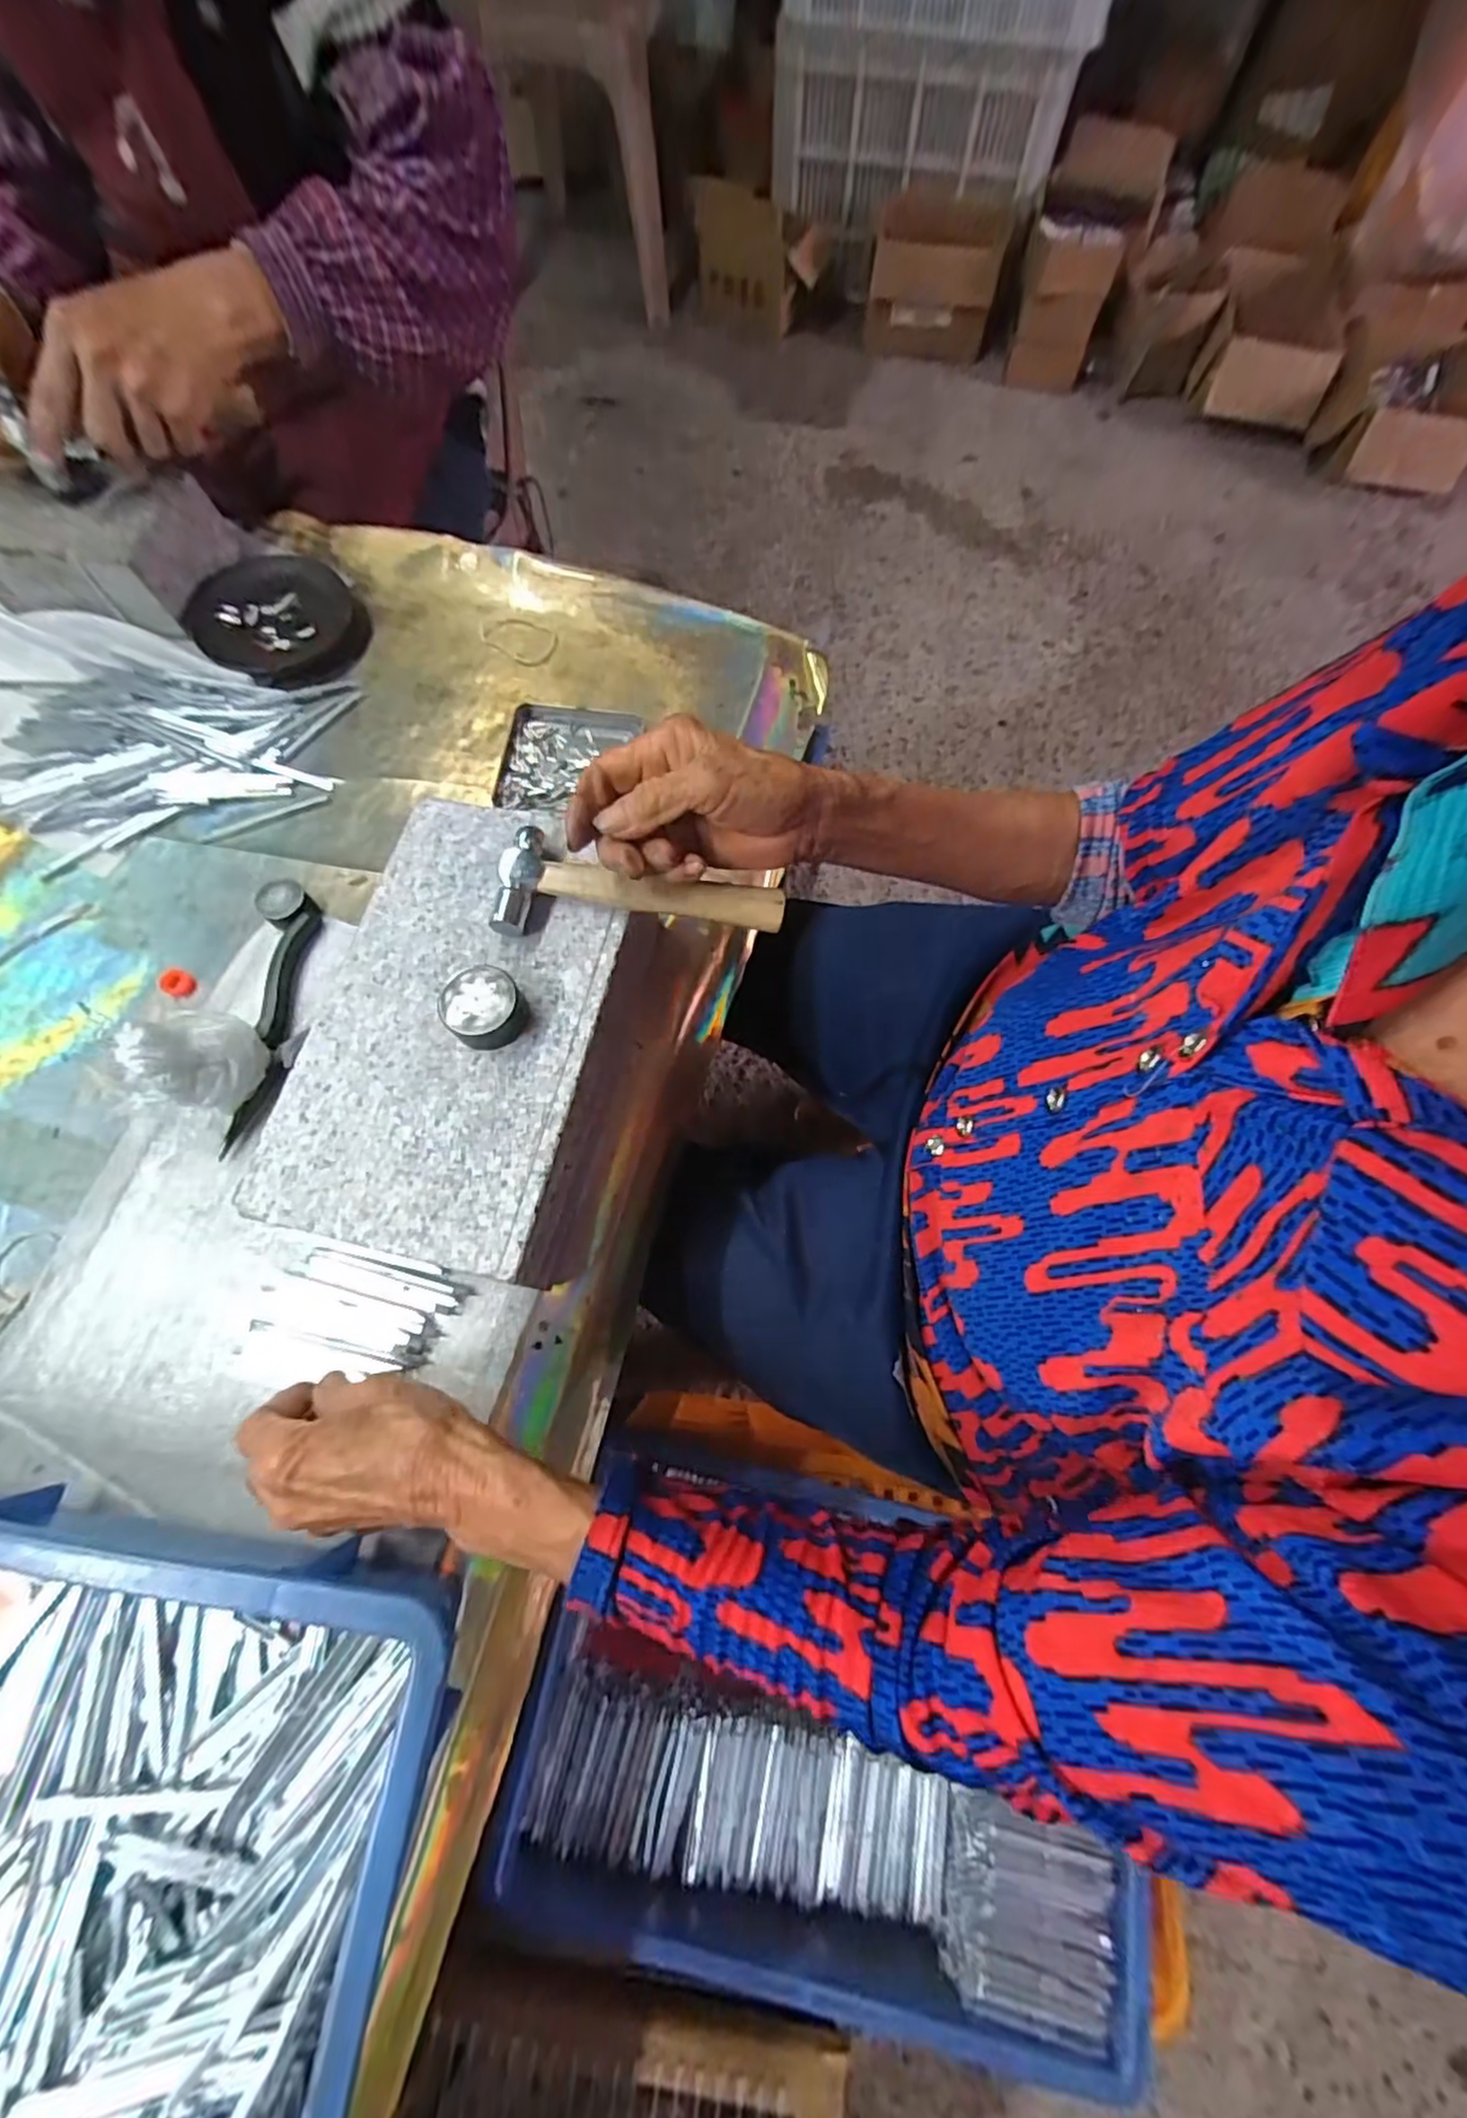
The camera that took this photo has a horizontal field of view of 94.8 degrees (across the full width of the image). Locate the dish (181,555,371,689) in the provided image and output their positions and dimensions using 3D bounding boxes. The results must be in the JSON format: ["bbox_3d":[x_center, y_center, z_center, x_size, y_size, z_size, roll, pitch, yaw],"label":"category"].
[{"bbox_3d":[-0.362,-0.350,0.538,0.118,0.019,0.137,-41,73,-14],"label":"dish"}]

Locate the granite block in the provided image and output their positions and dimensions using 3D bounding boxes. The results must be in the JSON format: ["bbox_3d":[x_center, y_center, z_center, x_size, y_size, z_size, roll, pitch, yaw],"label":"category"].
[{"bbox_3d":[-0.130,-0.013,0.379,0.167,0.072,0.244,11,71,6],"label":"granite block"}]

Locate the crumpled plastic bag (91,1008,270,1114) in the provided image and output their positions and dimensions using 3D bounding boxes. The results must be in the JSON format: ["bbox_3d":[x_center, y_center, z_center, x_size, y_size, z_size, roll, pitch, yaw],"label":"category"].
[{"bbox_3d":[-0.300,0.001,0.380,0.048,0.067,0.061,11,71,5],"label":"crumpled plastic bag"}]

